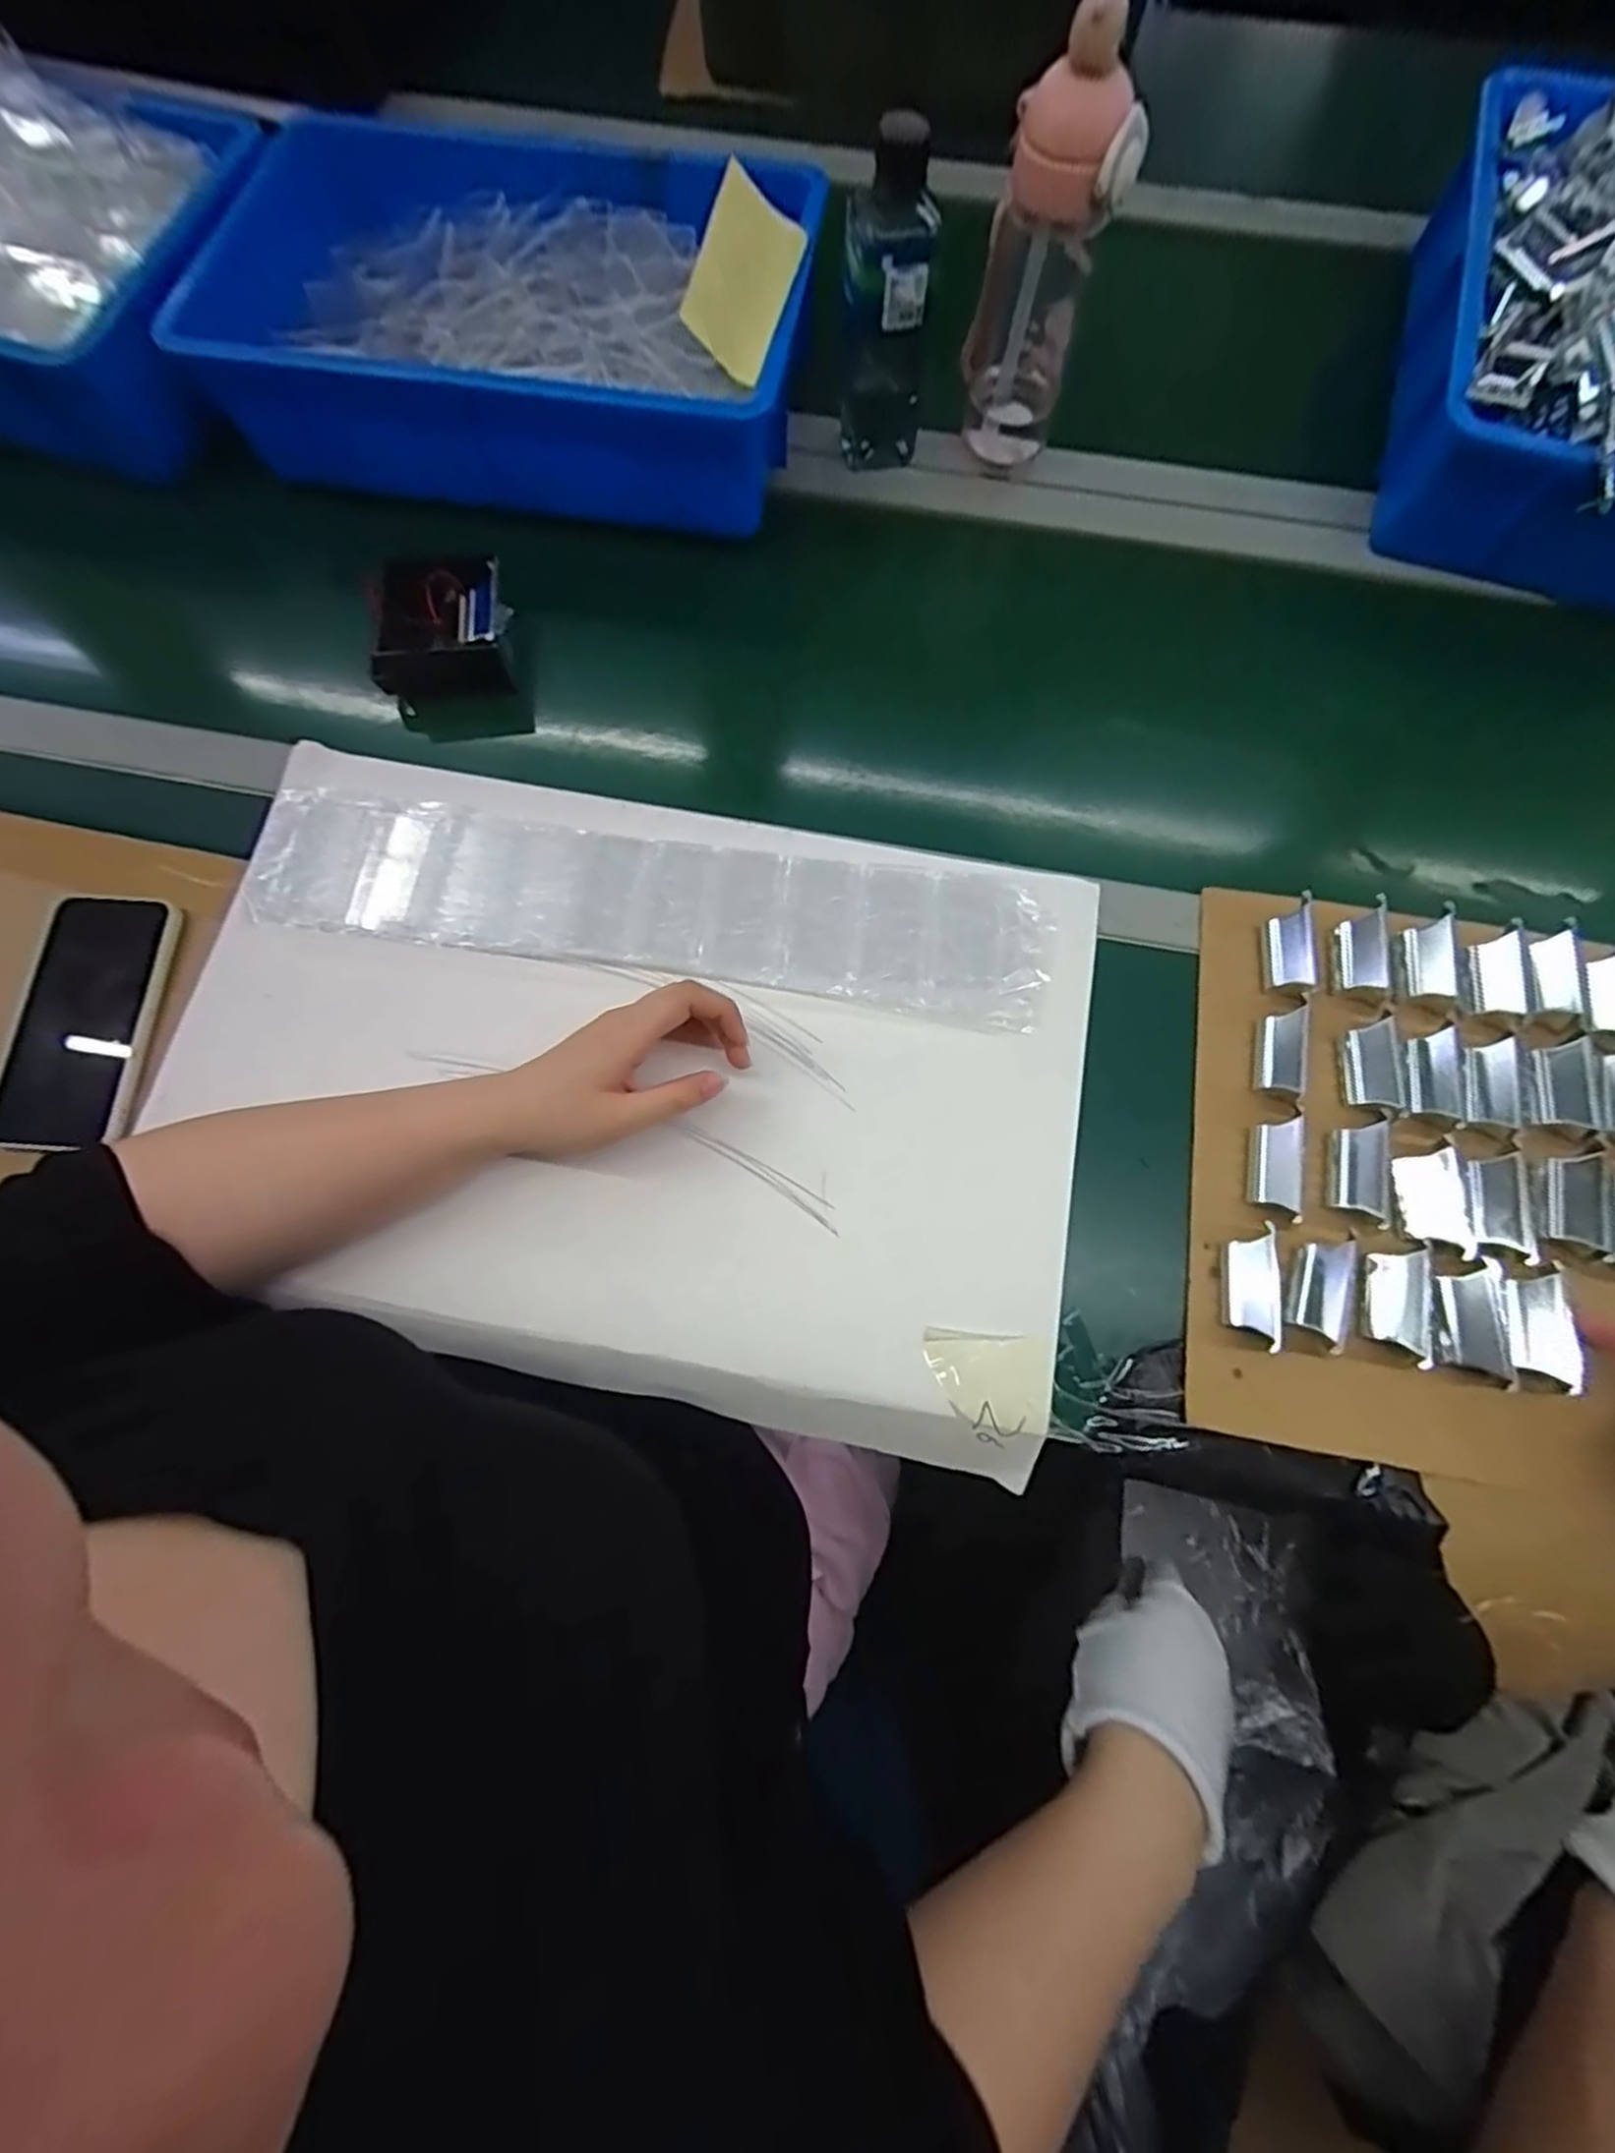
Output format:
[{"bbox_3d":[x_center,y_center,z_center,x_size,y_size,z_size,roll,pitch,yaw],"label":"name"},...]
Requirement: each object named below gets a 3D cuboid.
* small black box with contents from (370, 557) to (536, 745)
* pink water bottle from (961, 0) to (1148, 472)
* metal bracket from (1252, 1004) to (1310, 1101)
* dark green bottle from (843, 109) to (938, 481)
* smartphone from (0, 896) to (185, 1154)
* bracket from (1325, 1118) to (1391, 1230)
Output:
[{"bbox_3d":[-0.250,-0.302,0.509,0.101,0.083,0.085,-2,76,-1],"label":"small black box with contents"},{"bbox_3d":[0.158,-0.534,0.475,0.067,0.193,0.067,-14,76,-4],"label":"pink water bottle"},{"bbox_3d":[0.276,-0.014,0.419,0.023,0.018,0.053,14,76,4],"label":"metal bracket"},{"bbox_3d":[0.053,-0.528,0.497,0.062,0.158,0.054,-4,76,-1],"label":"dark green bottle"},{"bbox_3d":[-0.439,-0.035,0.437,0.069,0.016,0.157,2,76,0],"label":"smartphone"},{"bbox_3d":[0.307,0.054,0.397,0.023,0.020,0.054,6,76,1],"label":"bracket"}]

